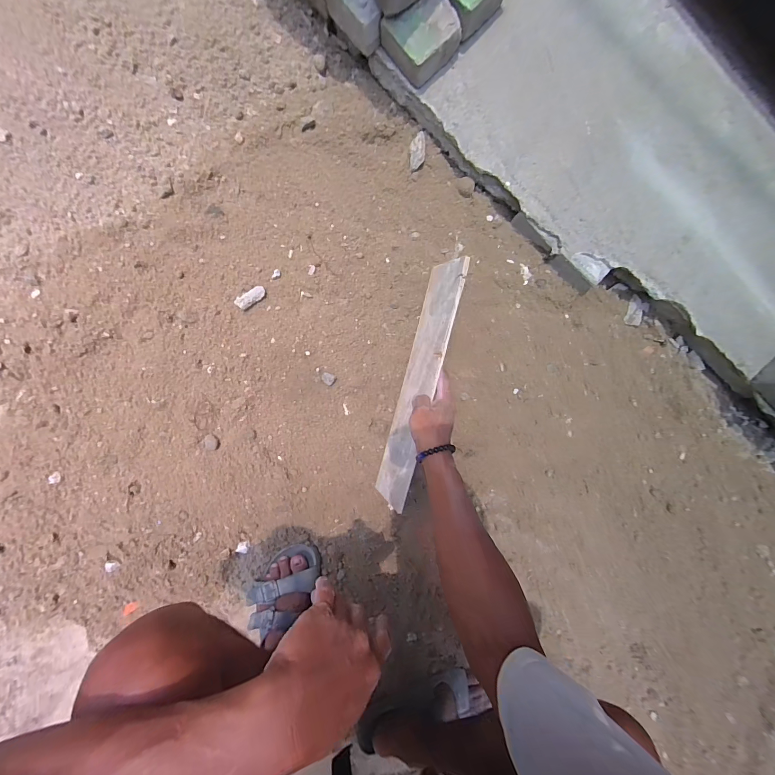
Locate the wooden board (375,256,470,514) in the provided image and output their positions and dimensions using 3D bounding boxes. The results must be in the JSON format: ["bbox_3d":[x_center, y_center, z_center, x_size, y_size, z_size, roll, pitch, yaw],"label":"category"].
[{"bbox_3d":[0.049,-0.008,0.556,0.008,0.100,0.388,14,92,-26],"label":"wooden board"}]

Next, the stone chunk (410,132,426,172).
[{"bbox_3d":[0.061,-0.482,0.699,0.030,0.026,0.074,4,88,-9],"label":"stone chunk"}]

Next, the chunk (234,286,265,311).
[{"bbox_3d":[-0.257,-0.169,0.647,0.057,0.012,0.026,-36,94,-8],"label":"chunk"}]

